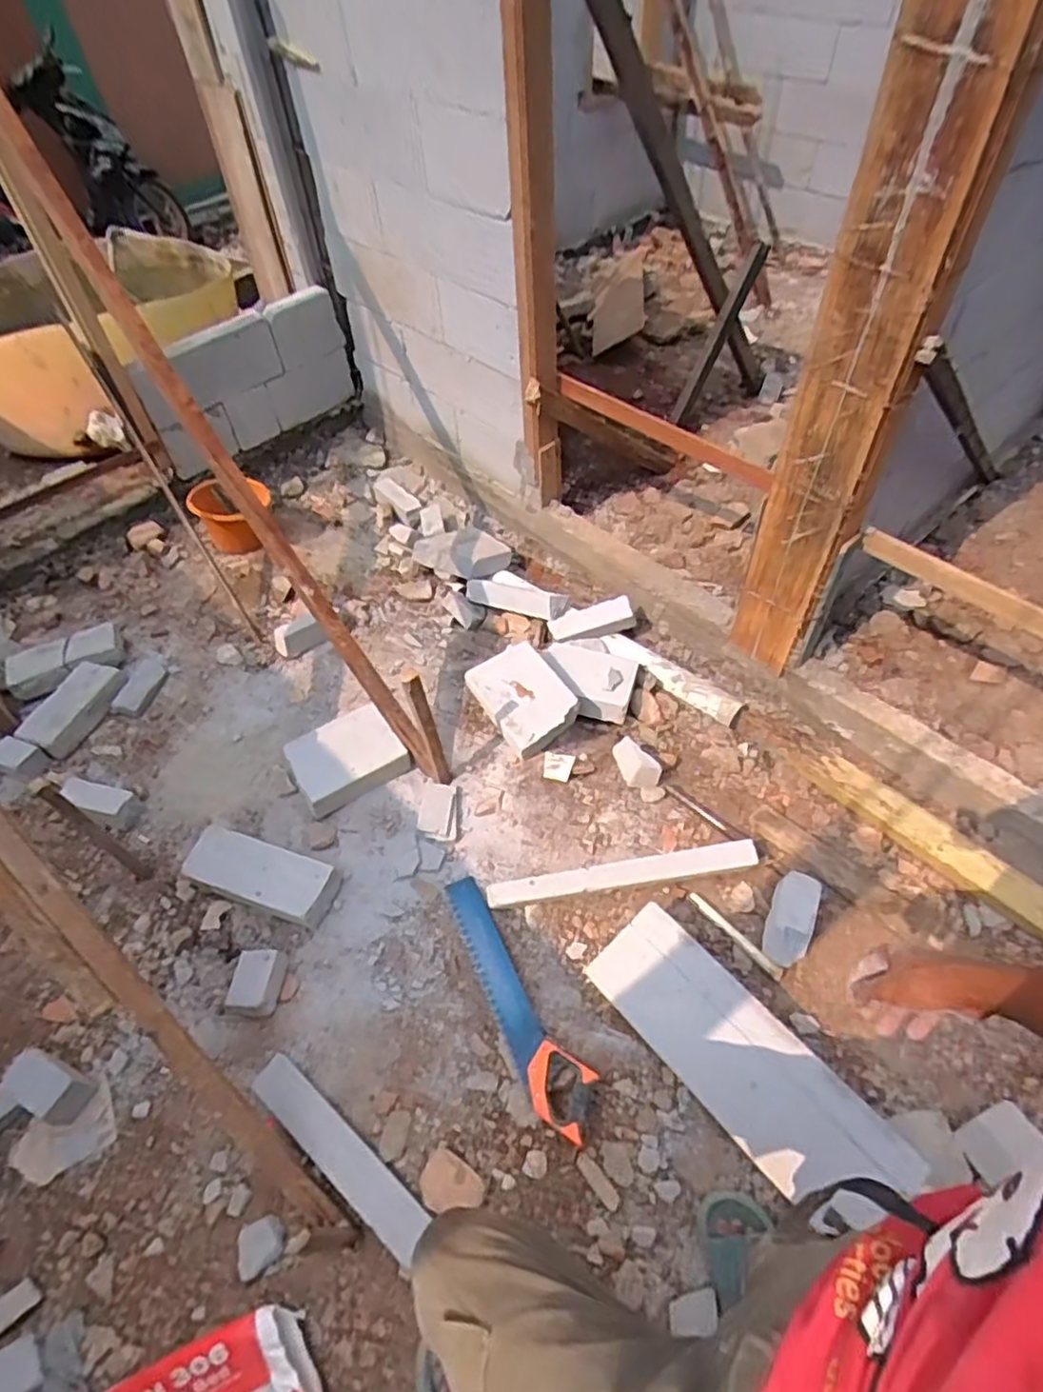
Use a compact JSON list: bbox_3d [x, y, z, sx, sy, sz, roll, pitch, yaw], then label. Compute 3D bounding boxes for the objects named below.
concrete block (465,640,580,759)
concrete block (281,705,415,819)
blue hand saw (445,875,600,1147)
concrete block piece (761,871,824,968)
[{"bbox_3d":[0.010,-0.004,1.861,0.213,0.080,0.296,-28,55,-17],"label":"concrete block"},{"bbox_3d":[-0.440,0.150,1.767,0.264,0.097,0.206,-25,54,-19],"label":"concrete block"},{"bbox_3d":[-0.014,0.597,1.416,0.116,0.052,0.552,-22,53,-17],"label":"blue hand saw"},{"bbox_3d":[0.571,0.474,1.487,0.091,0.077,0.185,18,55,18],"label":"concrete block piece"}]

